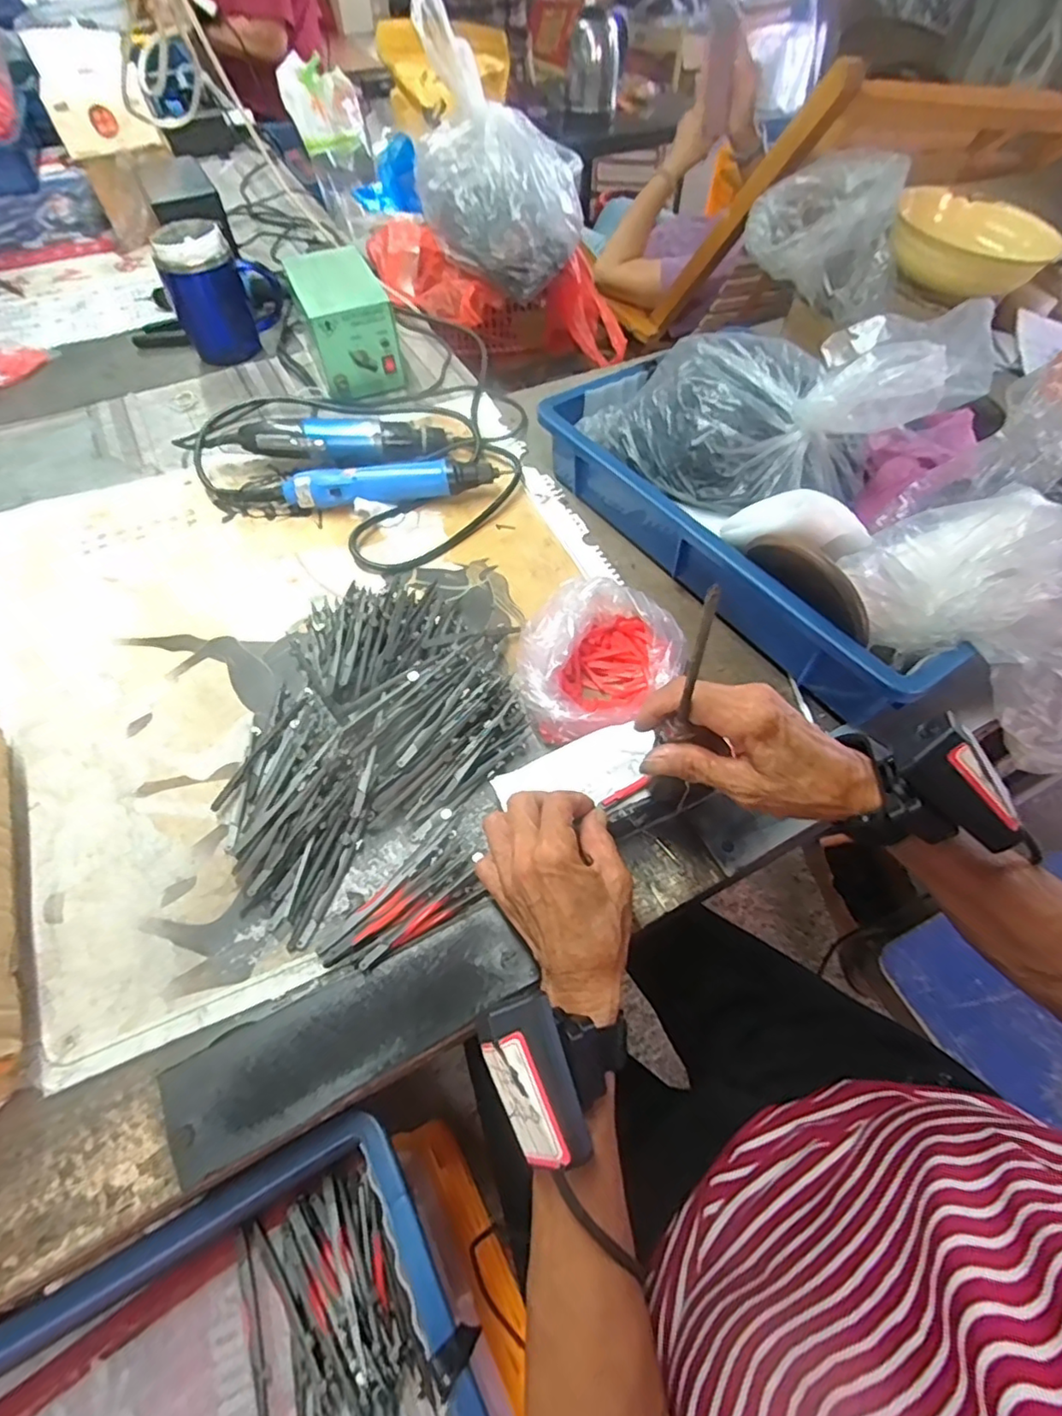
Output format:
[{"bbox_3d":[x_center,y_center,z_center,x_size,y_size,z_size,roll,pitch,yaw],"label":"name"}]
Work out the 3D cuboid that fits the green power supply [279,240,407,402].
[{"bbox_3d":[-0.220,-0.457,0.713,0.093,0.094,0.148,-21,60,-14],"label":"green power supply"}]

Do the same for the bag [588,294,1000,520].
[{"bbox_3d":[0.181,-0.270,0.519,0.149,0.158,0.273,-37,65,-22],"label":"bag"}]

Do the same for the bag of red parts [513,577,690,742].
[{"bbox_3d":[0.055,-0.036,0.480,0.144,0.067,0.112,-39,66,-23],"label":"bag of red parts"}]

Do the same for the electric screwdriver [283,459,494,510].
[{"bbox_3d":[-0.140,-0.226,0.610,0.205,0.037,0.037,-9,58,-7],"label":"electric screwdriver"}]

